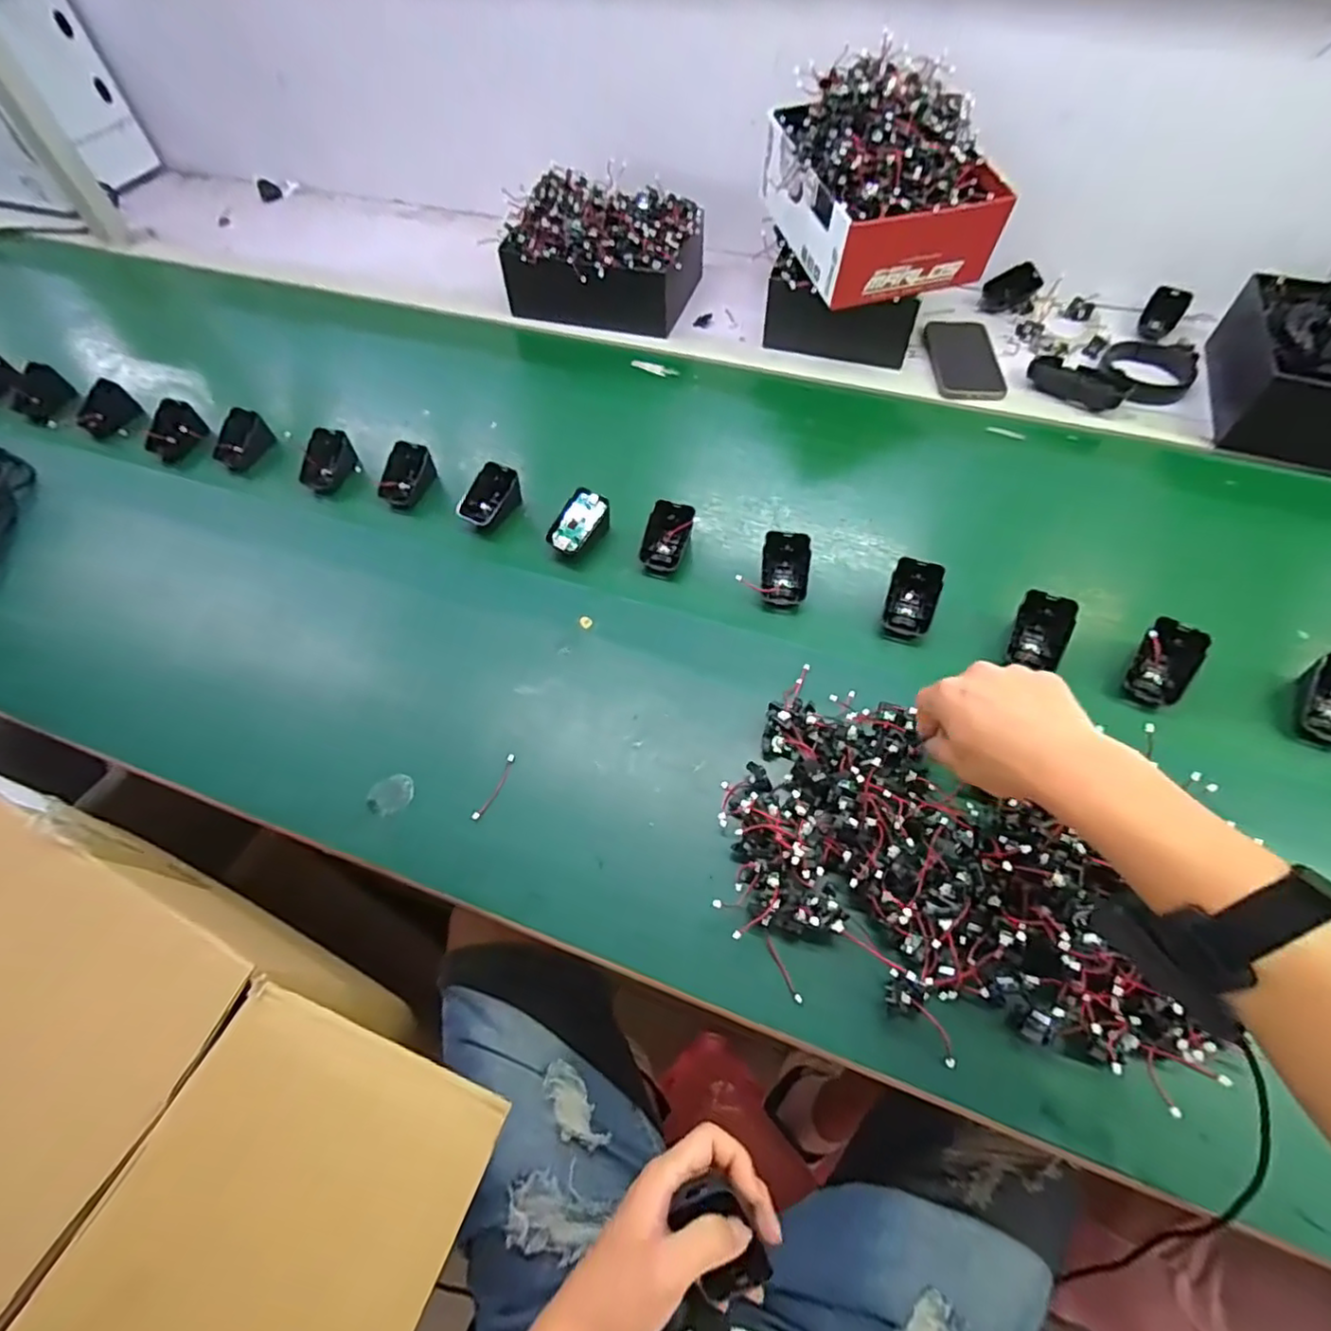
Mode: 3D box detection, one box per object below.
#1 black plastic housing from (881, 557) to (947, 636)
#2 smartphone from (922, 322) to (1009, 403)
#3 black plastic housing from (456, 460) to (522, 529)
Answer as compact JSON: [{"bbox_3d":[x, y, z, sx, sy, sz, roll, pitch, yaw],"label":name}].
[{"bbox_3d":[0.223,-0.060,0.563,0.045,0.040,0.060,18,60,13],"label":"black plastic housing"},{"bbox_3d":[0.371,-0.385,0.780,0.081,0.012,0.178,4,58,5],"label":"smartphone"},{"bbox_3d":[-0.186,-0.175,0.657,0.046,0.046,0.062,27,62,18],"label":"black plastic housing"}]

